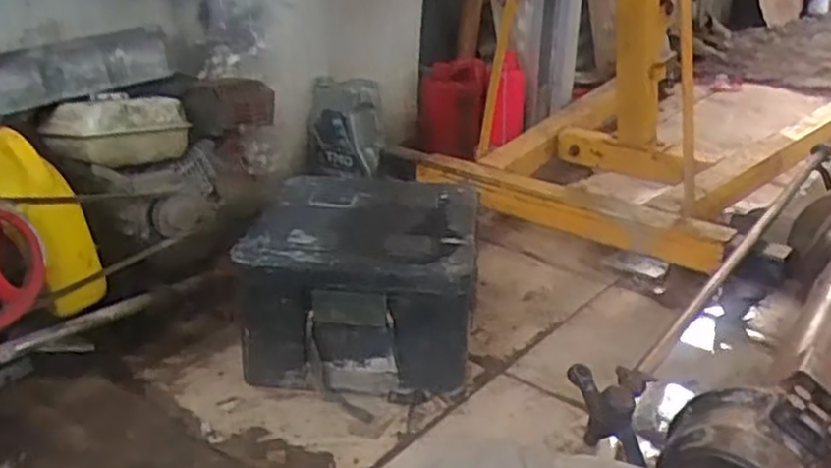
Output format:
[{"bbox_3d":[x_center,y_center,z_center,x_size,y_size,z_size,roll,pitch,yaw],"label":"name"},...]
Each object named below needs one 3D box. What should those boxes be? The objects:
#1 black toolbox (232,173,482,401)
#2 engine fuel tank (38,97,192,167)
[{"bbox_3d":[-0.083,0.085,1.281,0.354,0.243,0.350,3,24,3],"label":"black toolbox"},{"bbox_3d":[-0.475,-0.166,1.192,0.218,0.097,0.082,-12,28,-29],"label":"engine fuel tank"}]

